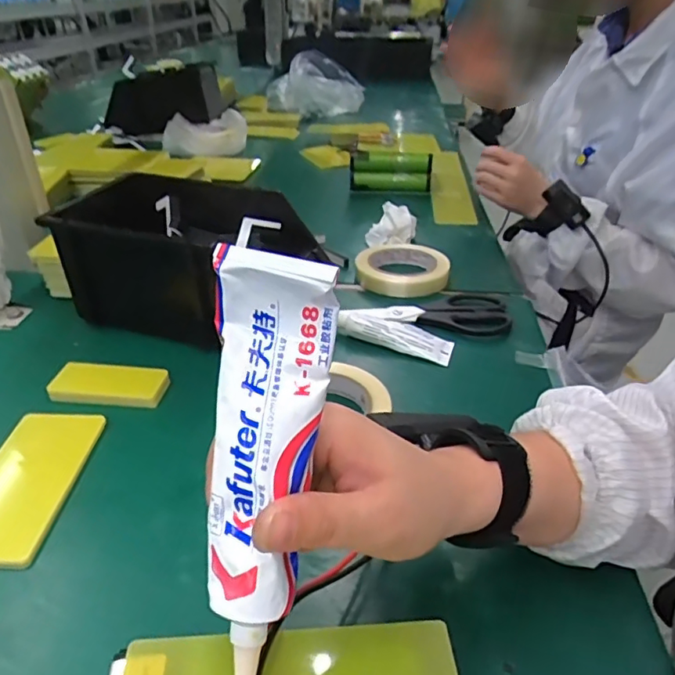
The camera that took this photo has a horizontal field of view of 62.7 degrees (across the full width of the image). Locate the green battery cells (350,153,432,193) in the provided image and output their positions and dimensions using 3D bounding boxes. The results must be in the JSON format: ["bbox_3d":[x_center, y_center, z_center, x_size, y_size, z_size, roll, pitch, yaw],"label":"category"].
[{"bbox_3d":[0.095,-0.296,0.993,0.142,0.068,0.033,8,34,11],"label":"green battery cells"}]

